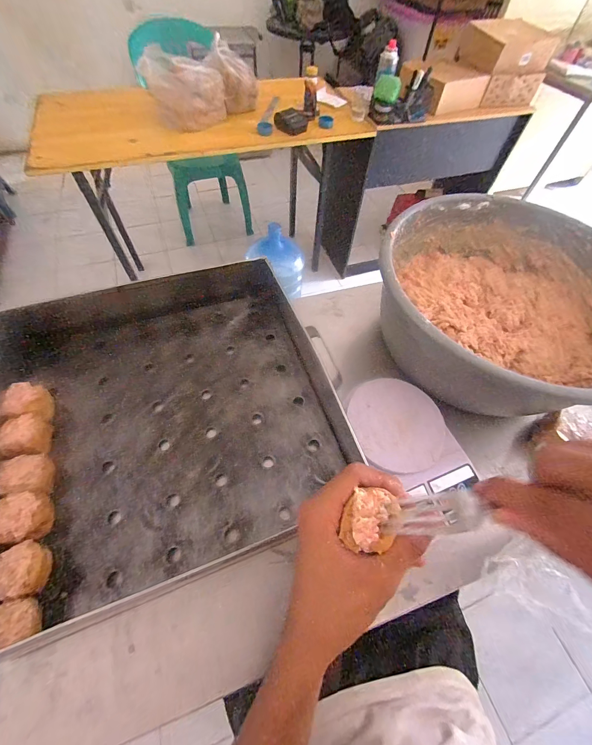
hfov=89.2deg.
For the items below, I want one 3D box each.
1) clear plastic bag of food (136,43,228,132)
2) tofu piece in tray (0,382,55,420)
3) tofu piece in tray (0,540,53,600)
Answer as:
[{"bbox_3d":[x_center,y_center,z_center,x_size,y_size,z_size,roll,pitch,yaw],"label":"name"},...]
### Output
[{"bbox_3d":[-0.369,-0.928,0.997,0.252,0.154,0.150,-7,60,-7],"label":"clear plastic bag of food"},{"bbox_3d":[-0.347,0.039,0.392,0.029,0.047,0.054,-13,61,-11],"label":"tofu piece in tray"},{"bbox_3d":[-0.277,0.201,0.307,0.032,0.042,0.046,-9,60,-8],"label":"tofu piece in tray"}]

